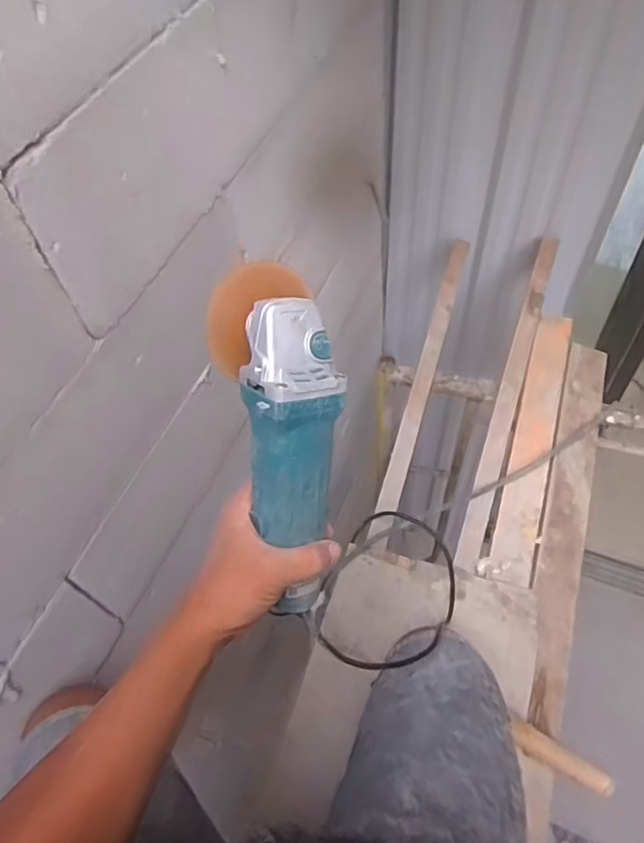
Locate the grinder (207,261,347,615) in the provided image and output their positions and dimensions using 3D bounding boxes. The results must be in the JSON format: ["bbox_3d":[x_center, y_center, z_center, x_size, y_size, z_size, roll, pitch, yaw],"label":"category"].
[{"bbox_3d":[-0.030,0.016,0.455,0.095,0.072,0.267,-7,97,0],"label":"grinder"}]

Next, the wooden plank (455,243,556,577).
[{"bbox_3d":[0.360,-0.078,1.130,0.050,0.041,0.764,16,59,15],"label":"wooden plank"}]

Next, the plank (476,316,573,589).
[{"bbox_3d":[0.395,0.025,1.098,0.080,0.023,0.583,16,59,15],"label":"plank"}]

